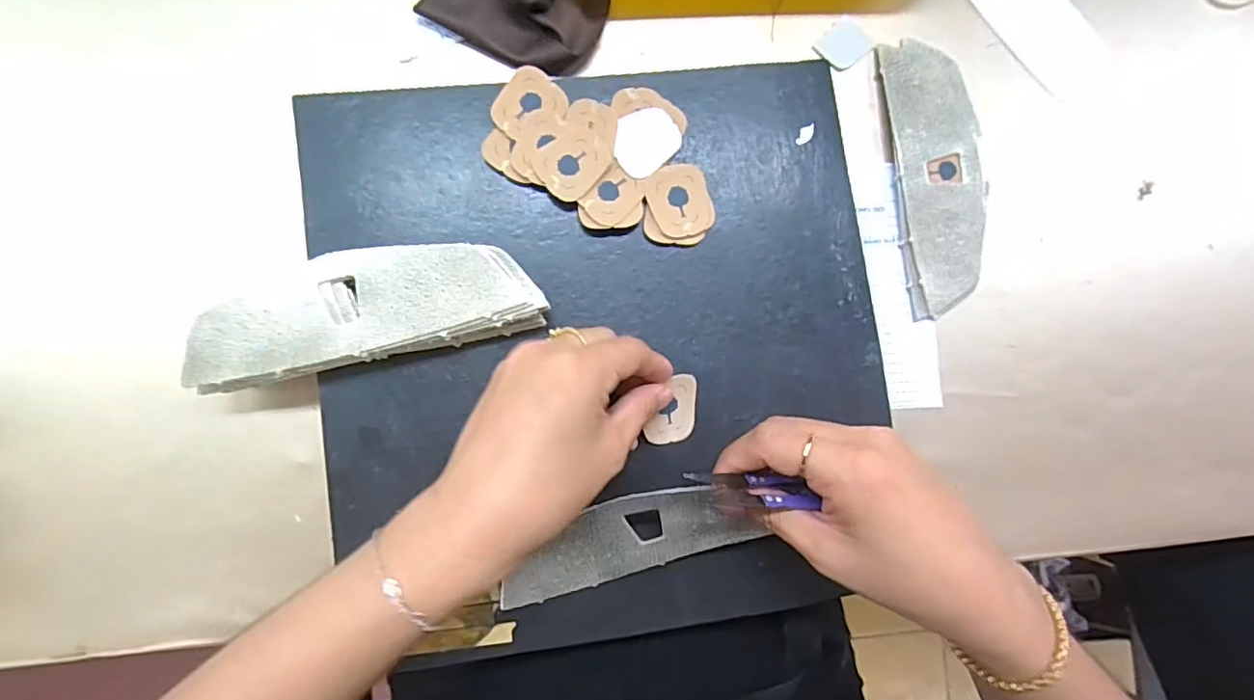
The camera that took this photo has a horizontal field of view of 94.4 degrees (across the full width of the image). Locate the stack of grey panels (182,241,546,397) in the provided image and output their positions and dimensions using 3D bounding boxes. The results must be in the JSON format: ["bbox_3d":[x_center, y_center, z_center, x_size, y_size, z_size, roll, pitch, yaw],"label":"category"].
[{"bbox_3d":[-0.131,-0.021,0.295,0.167,0.023,0.053,-12,89,-5],"label":"stack of grey panels"}]

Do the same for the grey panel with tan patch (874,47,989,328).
[{"bbox_3d":[0.192,-0.107,0.357,0.055,0.015,0.167,-6,88,-5],"label":"grey panel with tan patch"}]

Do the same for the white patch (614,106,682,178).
[{"bbox_3d":[0.010,-0.115,0.317,0.032,0.004,0.039,43,85,-2],"label":"white patch"}]

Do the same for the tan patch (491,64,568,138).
[{"bbox_3d":[-0.053,-0.132,0.314,0.034,0.004,0.037,44,87,-2],"label":"tan patch"}]

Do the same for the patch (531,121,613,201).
[{"bbox_3d":[-0.028,-0.102,0.313,0.041,0.004,0.034,-40,91,-5],"label":"patch"}]

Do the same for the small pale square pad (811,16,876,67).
[{"bbox_3d":[0.136,-0.191,0.363,0.031,0.004,0.028,-43,92,-5],"label":"small pale square pad"}]

